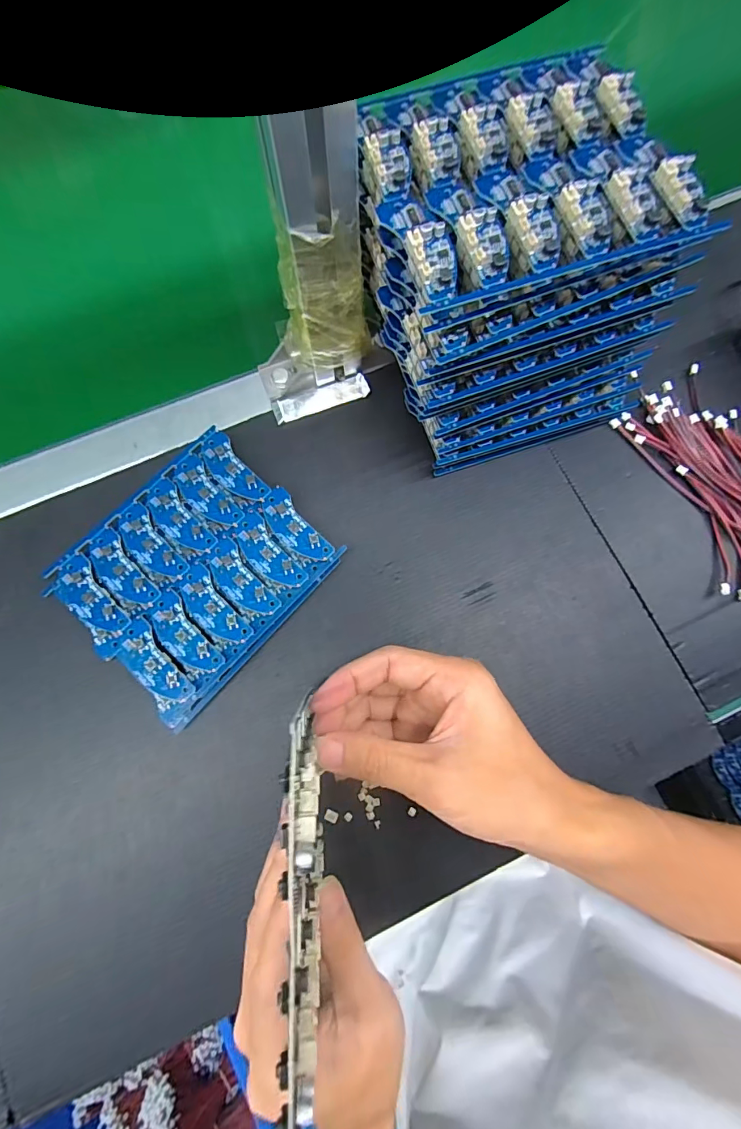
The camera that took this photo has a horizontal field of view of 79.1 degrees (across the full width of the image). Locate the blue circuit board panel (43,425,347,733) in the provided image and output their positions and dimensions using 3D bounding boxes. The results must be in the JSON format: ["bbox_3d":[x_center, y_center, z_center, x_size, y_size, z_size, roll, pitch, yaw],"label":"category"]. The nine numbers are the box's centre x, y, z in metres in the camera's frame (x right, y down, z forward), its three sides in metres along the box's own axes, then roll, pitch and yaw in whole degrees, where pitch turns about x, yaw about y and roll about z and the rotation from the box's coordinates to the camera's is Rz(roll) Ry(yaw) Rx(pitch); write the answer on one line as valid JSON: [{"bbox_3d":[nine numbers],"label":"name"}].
[{"bbox_3d":[-0.124,0.003,0.320,0.141,0.020,0.160,42,81,7],"label":"blue circuit board panel"}]

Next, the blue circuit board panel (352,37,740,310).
[{"bbox_3d":[0.077,-0.198,0.226,0.149,0.016,0.132,-17,79,-4],"label":"blue circuit board panel"}]

